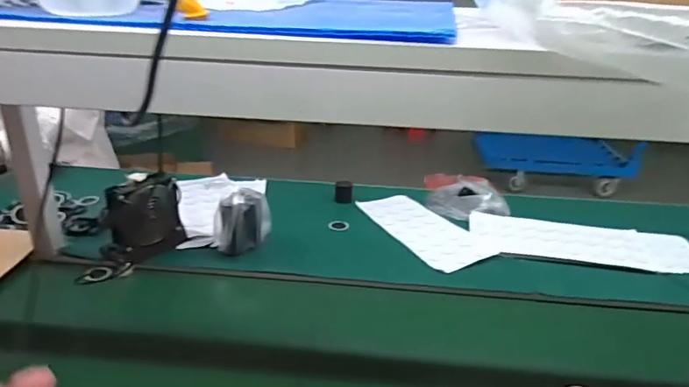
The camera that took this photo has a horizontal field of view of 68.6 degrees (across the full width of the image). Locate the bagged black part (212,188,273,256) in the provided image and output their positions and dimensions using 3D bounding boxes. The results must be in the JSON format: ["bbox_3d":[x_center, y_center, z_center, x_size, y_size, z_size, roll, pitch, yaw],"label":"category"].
[{"bbox_3d":[-0.195,0.047,0.955,0.063,0.114,0.108,14,27,25],"label":"bagged black part"}]

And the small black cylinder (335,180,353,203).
[{"bbox_3d":[-0.001,-0.003,1.181,0.039,0.040,0.043,1,24,-2],"label":"small black cylinder"}]

